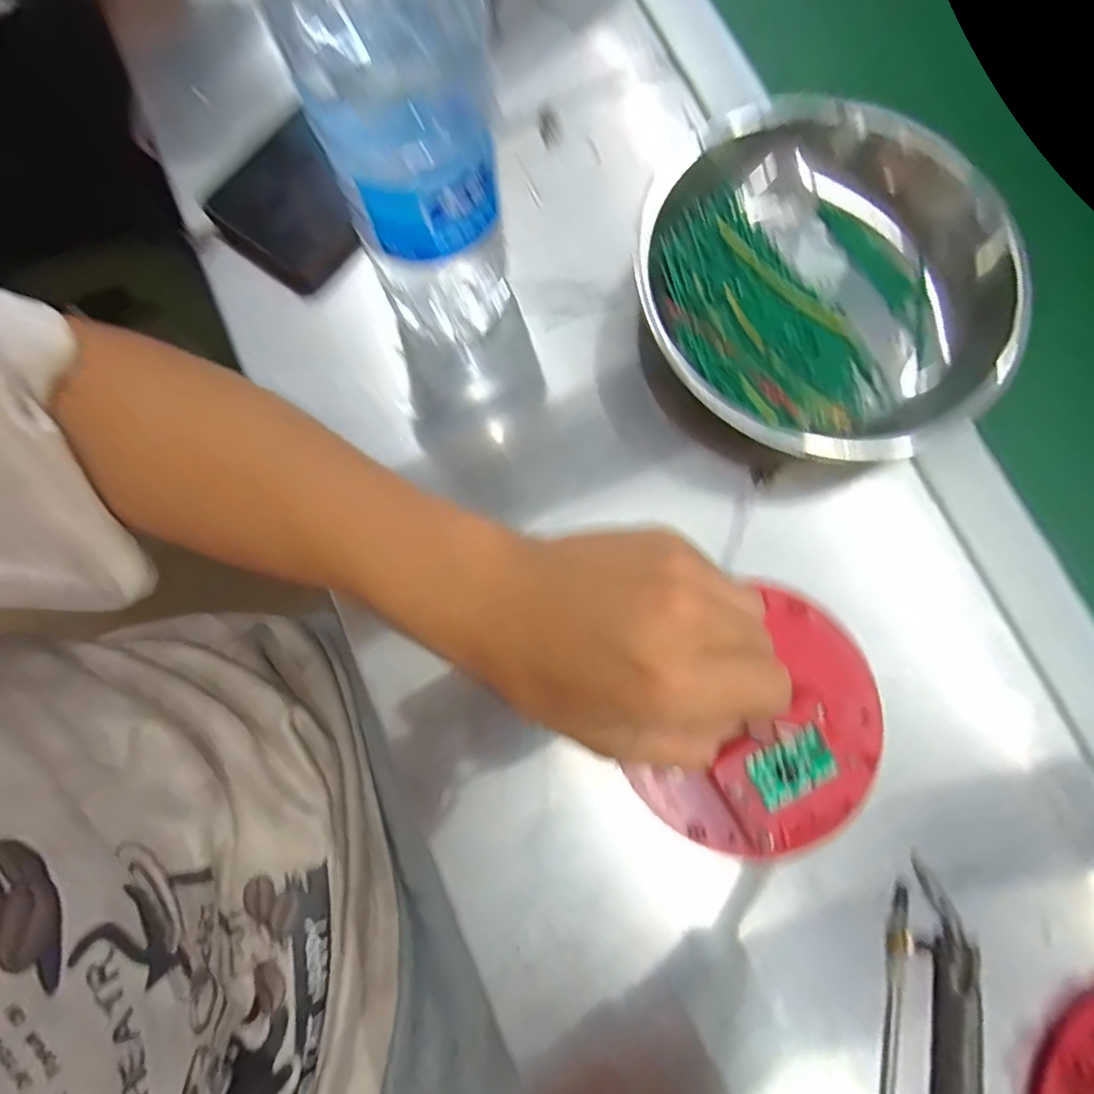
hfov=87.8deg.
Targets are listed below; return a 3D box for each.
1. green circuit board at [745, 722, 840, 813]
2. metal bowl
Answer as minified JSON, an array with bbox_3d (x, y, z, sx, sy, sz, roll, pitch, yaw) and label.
[{"bbox_3d":[0.104,0.093,0.242,0.035,0.006,0.025,-26,80,-5],"label":"green circuit board"},{"bbox_3d":[0.134,-0.128,0.298,0.172,0.073,0.184,0,78,0],"label":"metal bowl"}]

